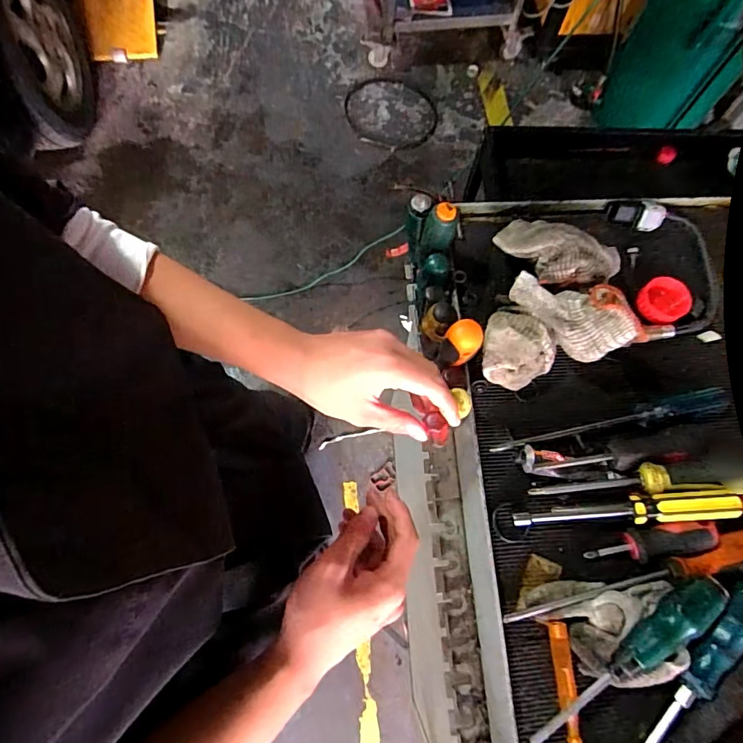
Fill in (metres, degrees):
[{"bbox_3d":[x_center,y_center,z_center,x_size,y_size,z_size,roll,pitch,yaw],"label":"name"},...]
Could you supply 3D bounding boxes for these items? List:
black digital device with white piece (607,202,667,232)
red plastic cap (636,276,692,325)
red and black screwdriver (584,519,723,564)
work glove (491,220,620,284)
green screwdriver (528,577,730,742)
[{"bbox_3d":[0.292,-0.175,0.516,0.056,0.030,0.020,17,43,7],"label":"black digital device with white piece"},{"bbox_3d":[0.298,-0.072,0.481,0.047,0.018,0.047,1,72,-2],"label":"red plastic cap"},{"bbox_3d":[0.237,0.146,0.397,0.102,0.018,0.026,-14,72,12],"label":"red and black screwdriver"},{"bbox_3d":[0.179,-0.115,0.449,0.113,0.048,0.067,26,73,6],"label":"work glove"},{"bbox_3d":[0.188,0.217,0.351,0.191,0.028,0.031,-29,75,-11],"label":"green screwdriver"}]

